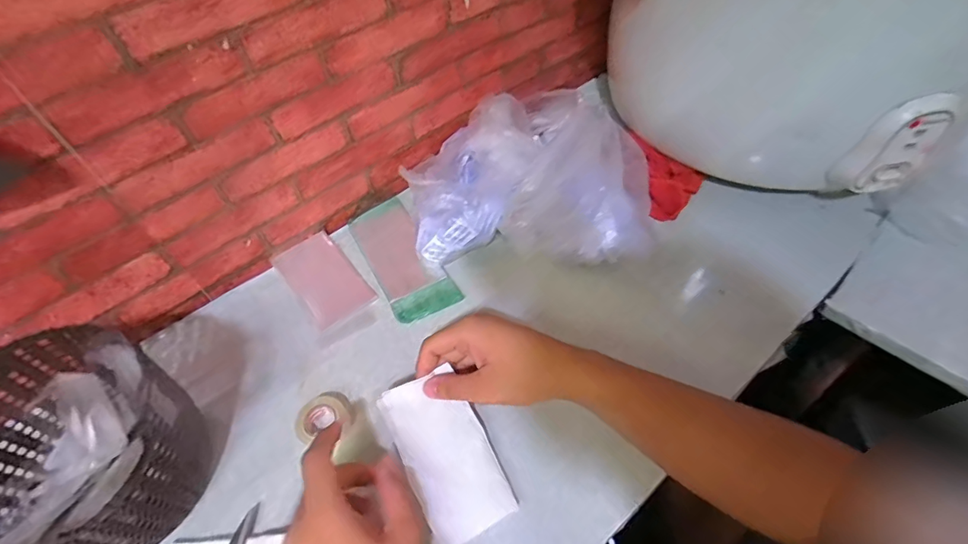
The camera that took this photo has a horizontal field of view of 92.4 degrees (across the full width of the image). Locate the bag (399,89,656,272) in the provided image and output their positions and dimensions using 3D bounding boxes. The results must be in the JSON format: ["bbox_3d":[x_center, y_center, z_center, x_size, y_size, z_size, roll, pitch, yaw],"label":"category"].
[{"bbox_3d":[0.055,-0.111,0.520,0.242,0.120,0.187,1,52,4],"label":"bag"}]

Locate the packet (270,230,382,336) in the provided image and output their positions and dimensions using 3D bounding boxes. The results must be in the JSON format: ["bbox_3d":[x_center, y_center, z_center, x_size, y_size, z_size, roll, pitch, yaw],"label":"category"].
[{"bbox_3d":[-0.177,0.006,0.513,0.067,0.007,0.122,-35,58,-22],"label":"packet"}]

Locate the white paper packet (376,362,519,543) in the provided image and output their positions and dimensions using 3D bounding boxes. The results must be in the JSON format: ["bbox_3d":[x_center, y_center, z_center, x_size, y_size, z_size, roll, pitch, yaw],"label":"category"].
[{"bbox_3d":[-0.030,0.145,0.377,0.069,0.008,0.127,-19,60,-26],"label":"white paper packet"}]

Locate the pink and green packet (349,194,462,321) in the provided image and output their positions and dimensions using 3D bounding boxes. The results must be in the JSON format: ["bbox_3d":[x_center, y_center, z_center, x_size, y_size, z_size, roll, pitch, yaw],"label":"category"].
[{"bbox_3d":[-0.097,-0.021,0.529,0.071,0.011,0.177,-26,55,-17],"label":"pink and green packet"}]

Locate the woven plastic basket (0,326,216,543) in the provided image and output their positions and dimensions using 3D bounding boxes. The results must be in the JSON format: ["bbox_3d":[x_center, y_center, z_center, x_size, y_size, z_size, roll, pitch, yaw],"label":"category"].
[{"bbox_3d":[-0.298,0.137,0.337,0.155,0.133,0.145,12,54,12],"label":"woven plastic basket"}]

